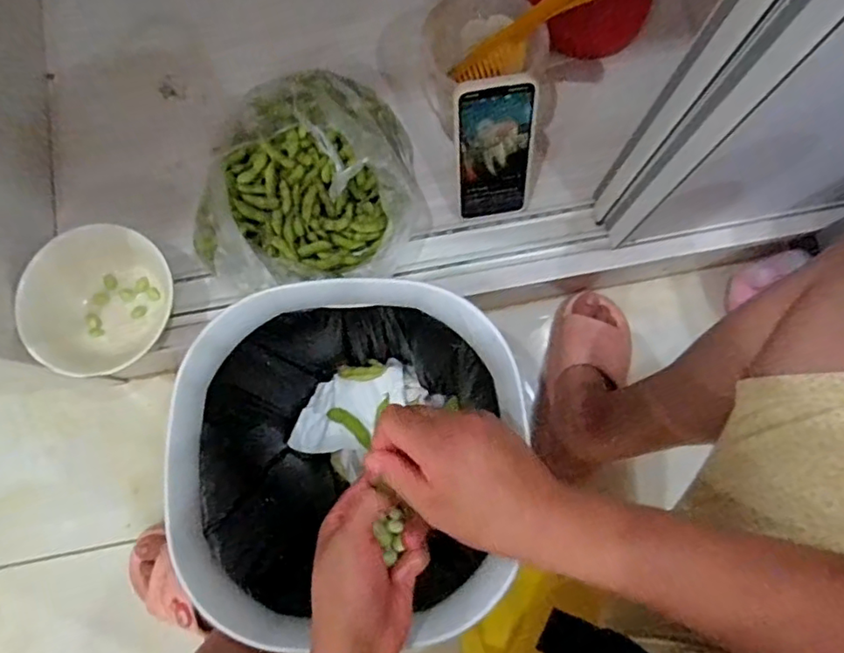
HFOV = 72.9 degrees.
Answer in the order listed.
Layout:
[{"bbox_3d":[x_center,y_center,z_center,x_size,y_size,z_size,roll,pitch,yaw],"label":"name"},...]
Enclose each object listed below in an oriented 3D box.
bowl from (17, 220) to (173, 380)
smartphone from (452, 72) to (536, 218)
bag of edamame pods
[{"bbox_3d":[-0.332,-0.025,0.600,0.133,0.069,0.154,39,82,7],"label":"bowl"},{"bbox_3d":[0.075,-0.176,0.584,0.078,0.164,0.011,-11,53,-1],"label":"smartphone"},{"bbox_3d":[-0.126,-0.157,0.609,0.241,0.100,0.240,-12,79,-2],"label":"bag of edamame pods"}]

